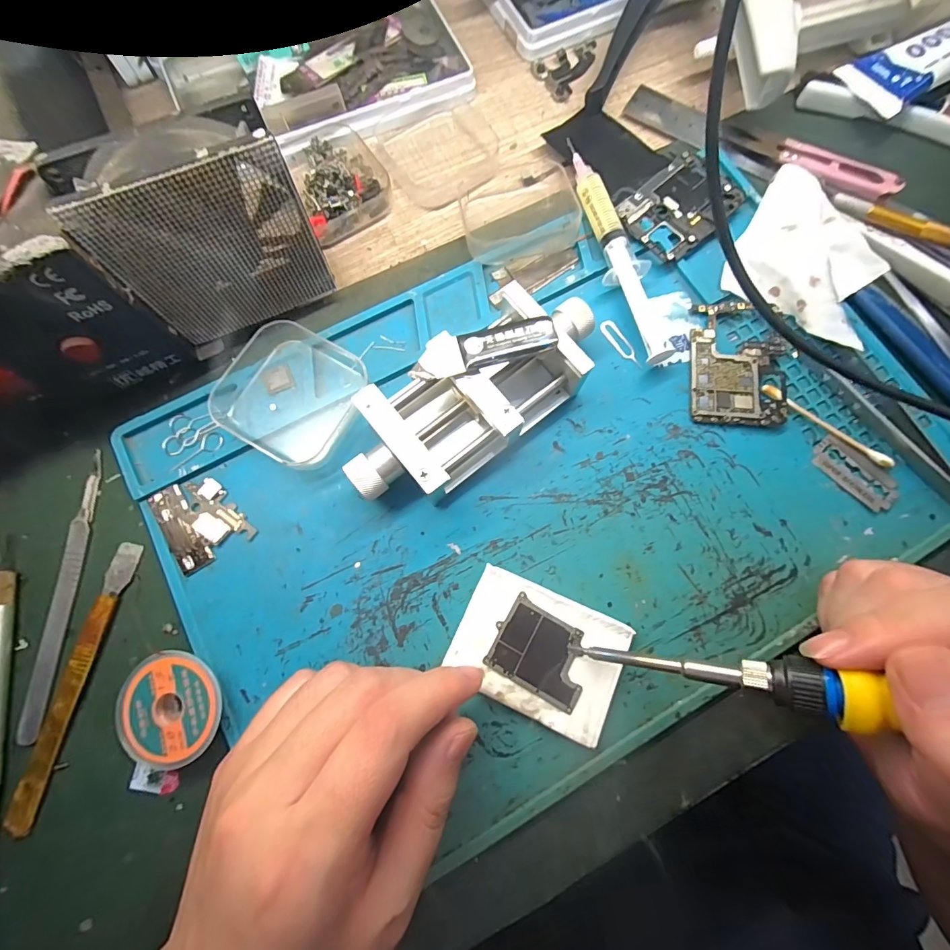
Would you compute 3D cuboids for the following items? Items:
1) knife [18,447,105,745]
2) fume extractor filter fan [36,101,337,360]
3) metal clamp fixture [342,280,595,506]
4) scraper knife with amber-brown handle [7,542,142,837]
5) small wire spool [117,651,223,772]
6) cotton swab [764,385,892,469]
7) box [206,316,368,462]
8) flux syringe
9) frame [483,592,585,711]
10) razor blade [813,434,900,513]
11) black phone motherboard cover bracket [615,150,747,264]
[{"bbox_3d":[-0.193,0.053,0.198,0.011,0.005,0.126,1,77,1],"label":"knife"},{"bbox_3d":[-0.113,-0.102,0.187,0.079,0.084,0.025,-32,76,-9],"label":"fume extractor filter fan"},{"bbox_3d":[0.000,-0.037,0.204,0.134,0.032,0.056,-40,80,-8],"label":"metal clamp fixture"},{"bbox_3d":[-0.178,0.090,0.188,0.010,0.005,0.120,12,77,3],"label":"scraper knife with amber-brown handle"},{"bbox_3d":[-0.130,0.099,0.181,0.040,0.014,0.044,0,77,0],"label":"small wire spool"},{"bbox_3d":[0.179,-0.026,0.215,0.069,0.004,0.009,36,80,8],"label":"cotton swab"},{"bbox_3d":[-0.095,-0.043,0.213,0.064,0.016,0.063,28,79,7],"label":"box"},{"bbox_3d":[0.077,-0.123,0.232,0.020,0.016,0.138,-14,77,-3],"label":"flux syringe"},{"bbox_3d":[0.030,0.079,0.188,0.042,0.004,0.033,28,79,7],"label":"frame"},{"bbox_3d":[0.190,-0.002,0.210,0.022,0.004,0.042,-44,80,-9],"label":"razor blade"},{"bbox_3d":[0.116,-0.153,0.243,0.067,0.007,0.048,-42,80,-8],"label":"black phone motherboard cover bracket"}]

